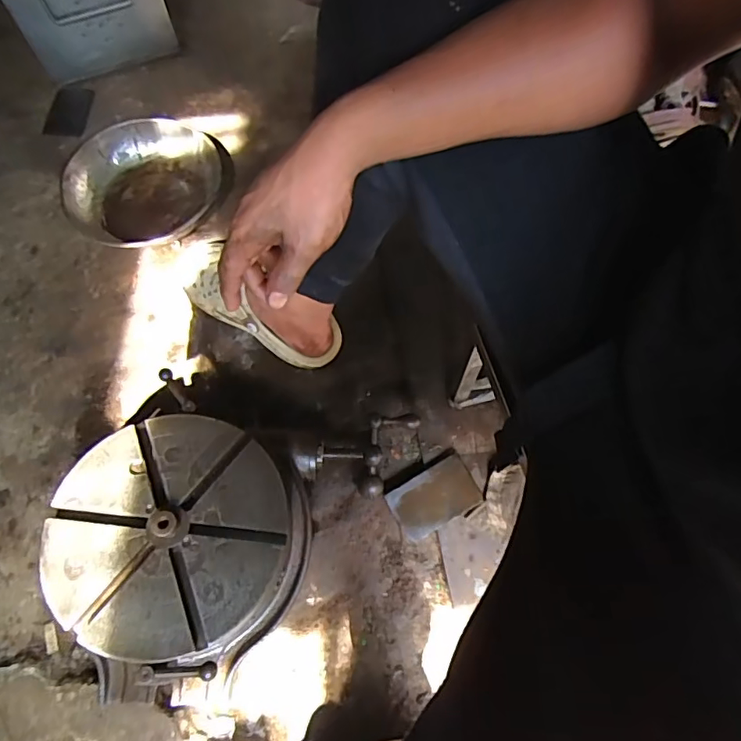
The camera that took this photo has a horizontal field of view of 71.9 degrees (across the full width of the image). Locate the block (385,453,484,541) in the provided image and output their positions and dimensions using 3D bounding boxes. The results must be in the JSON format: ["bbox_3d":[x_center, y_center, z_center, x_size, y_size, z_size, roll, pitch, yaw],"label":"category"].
[{"bbox_3d":[0.082,0.163,0.659,0.109,0.012,0.070,-29,79,-7],"label":"block"}]

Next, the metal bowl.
[{"bbox_3d":[-0.378,-0.306,0.870,0.248,0.073,0.260,1,64,-2],"label":"metal bowl"}]

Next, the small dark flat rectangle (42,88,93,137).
[{"bbox_3d":[-0.599,-0.512,1.013,0.070,0.012,0.148,0,59,-14],"label":"small dark flat rectangle"}]

